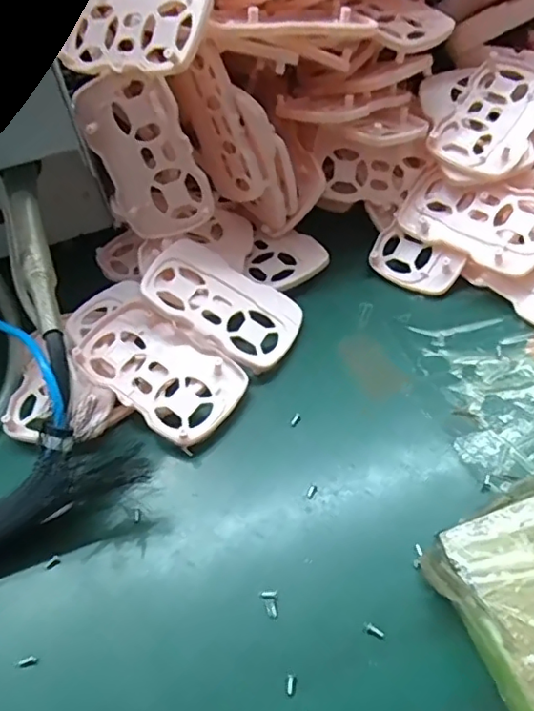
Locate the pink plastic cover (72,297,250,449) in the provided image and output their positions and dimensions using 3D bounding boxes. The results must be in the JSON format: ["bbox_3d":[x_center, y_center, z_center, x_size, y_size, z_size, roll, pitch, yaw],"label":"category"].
[{"bbox_3d":[-0.058,0.006,0.299,0.087,0.027,0.054,29,58,26],"label":"pink plastic cover"}]

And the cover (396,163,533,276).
[{"bbox_3d":[0.126,-0.082,0.341,0.089,0.011,0.052,32,81,26],"label":"cover"}]

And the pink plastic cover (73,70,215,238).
[{"bbox_3d":[-0.068,-0.106,0.305,0.055,0.087,0.014,-12,30,15],"label":"pink plastic cover"}]

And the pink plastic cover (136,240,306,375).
[{"bbox_3d":[-0.025,-0.031,0.316,0.088,0.004,0.054,33,57,1],"label":"pink plastic cover"}]

